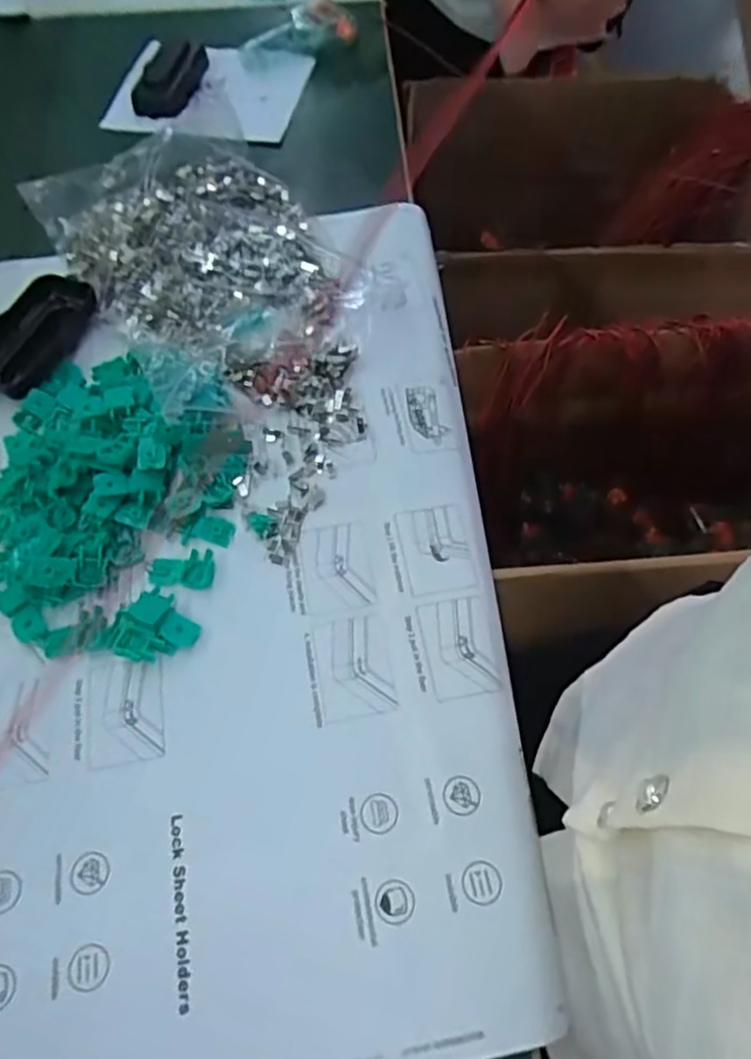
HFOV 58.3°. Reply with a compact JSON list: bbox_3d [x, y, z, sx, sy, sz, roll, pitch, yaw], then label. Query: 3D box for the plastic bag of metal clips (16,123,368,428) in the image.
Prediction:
[{"bbox_3d":[-0.140,-0.225,0.544,0.189,0.029,0.288,-31,66,-13],"label":"plastic bag of metal clips"}]

